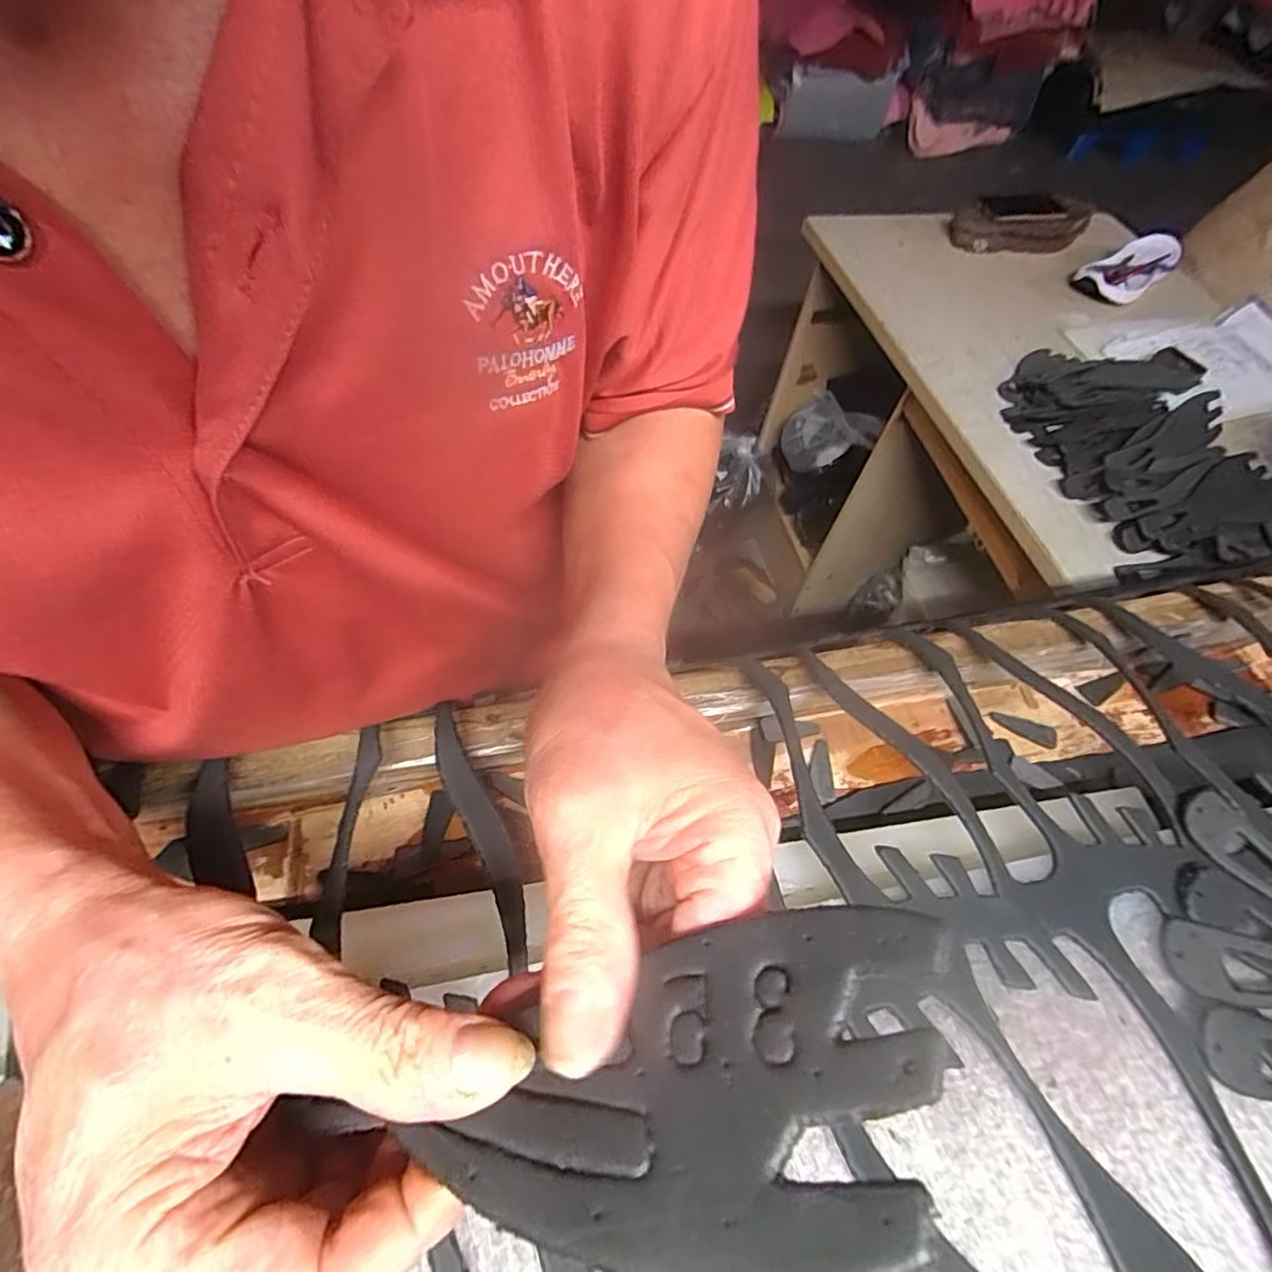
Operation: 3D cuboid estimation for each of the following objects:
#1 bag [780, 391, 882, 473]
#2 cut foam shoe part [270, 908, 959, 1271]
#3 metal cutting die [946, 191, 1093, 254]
[{"bbox_3d":[0.408,-0.423,1.340,0.101,0.164,0.168,-25,64,-22],"label":"bag"},{"bbox_3d":[0.005,0.093,0.134,0.117,0.009,0.061,-17,34,23],"label":"cut foam shoe part"},{"bbox_3d":[0.709,-0.753,1.135,0.280,0.058,0.107,-7,59,-13],"label":"metal cutting die"}]

